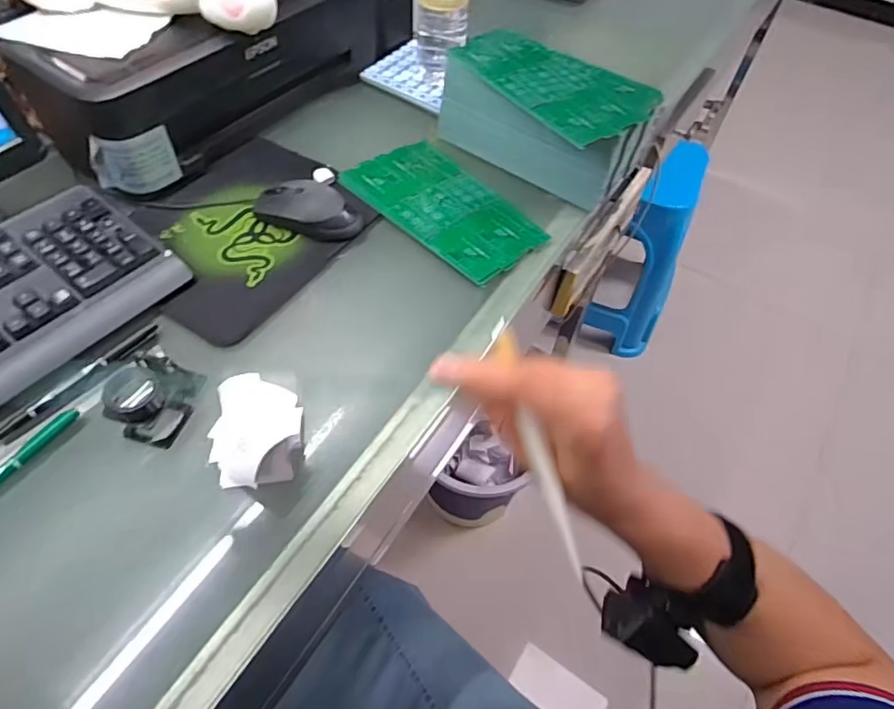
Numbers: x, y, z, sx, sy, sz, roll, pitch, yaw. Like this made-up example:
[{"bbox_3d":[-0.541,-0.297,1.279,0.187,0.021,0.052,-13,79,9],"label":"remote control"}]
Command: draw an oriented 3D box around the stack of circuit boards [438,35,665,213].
[{"bbox_3d":[0.111,-0.274,0.628,0.127,0.093,0.219,-37,65,-26],"label":"stack of circuit boards"}]

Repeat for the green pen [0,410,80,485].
[{"bbox_3d":[-0.335,0.092,0.395,0.015,0.007,0.139,28,58,15],"label":"green pen"}]

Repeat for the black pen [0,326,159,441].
[{"bbox_3d":[-0.303,0.019,0.449,0.009,0.009,0.140,34,59,19],"label":"black pen"}]

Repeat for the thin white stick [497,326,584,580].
[{"bbox_3d":[0.049,0.054,0.283,0.011,0.008,0.136,-18,92,-16],"label":"thin white stick"}]

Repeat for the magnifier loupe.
[{"bbox_3d":[-0.230,0.040,0.413,0.042,0.052,0.042,17,55,8],"label":"magnifier loupe"}]

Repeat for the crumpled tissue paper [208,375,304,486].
[{"bbox_3d":[-0.149,0.056,0.423,0.069,0.032,0.101,-4,55,-7],"label":"crumpled tissue paper"}]

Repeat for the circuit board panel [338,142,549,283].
[{"bbox_3d":[-0.003,-0.167,0.605,0.124,0.006,0.222,-37,65,-26],"label":"circuit board panel"}]

